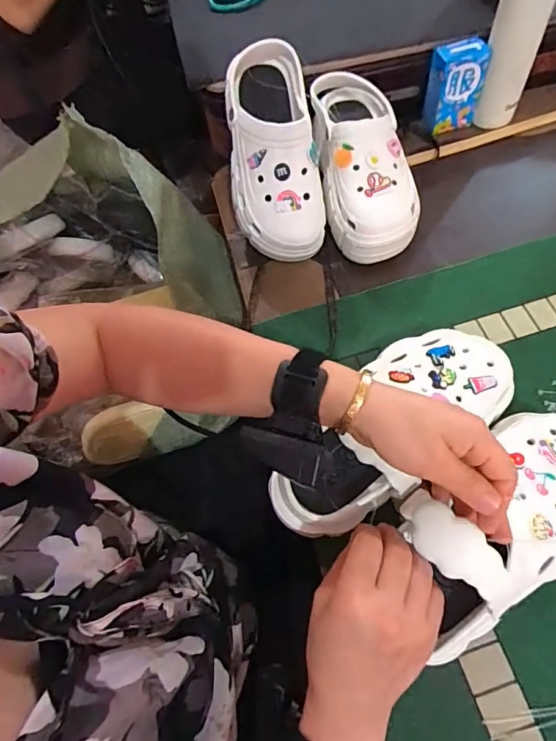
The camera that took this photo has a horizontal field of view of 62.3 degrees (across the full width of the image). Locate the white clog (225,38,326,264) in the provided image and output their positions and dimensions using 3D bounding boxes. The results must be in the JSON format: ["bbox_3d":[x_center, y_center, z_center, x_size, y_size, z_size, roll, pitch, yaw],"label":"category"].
[{"bbox_3d":[-0.008,-0.257,0.548,0.099,0.084,0.241,-9,96,-3],"label":"white clog"}]

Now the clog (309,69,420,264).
[{"bbox_3d":[0.108,-0.263,0.585,0.109,0.080,0.250,-10,80,-3],"label":"clog"}]

